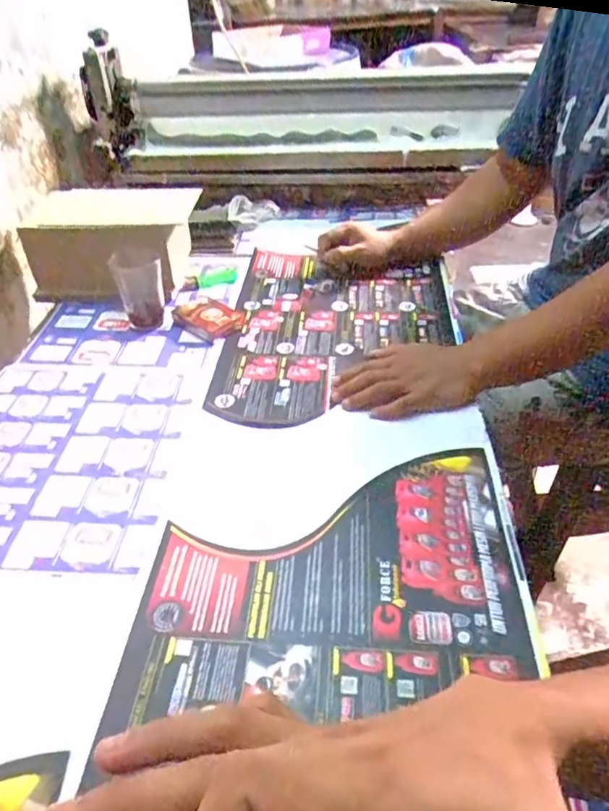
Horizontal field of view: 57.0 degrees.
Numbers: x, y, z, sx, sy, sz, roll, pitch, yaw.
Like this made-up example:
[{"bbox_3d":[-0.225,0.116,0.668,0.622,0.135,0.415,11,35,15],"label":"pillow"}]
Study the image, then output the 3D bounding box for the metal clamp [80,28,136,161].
[{"bbox_3d":[-0.361,-0.569,1.048,0.075,0.205,0.095,-21,43,-20],"label":"metal clamp"}]

